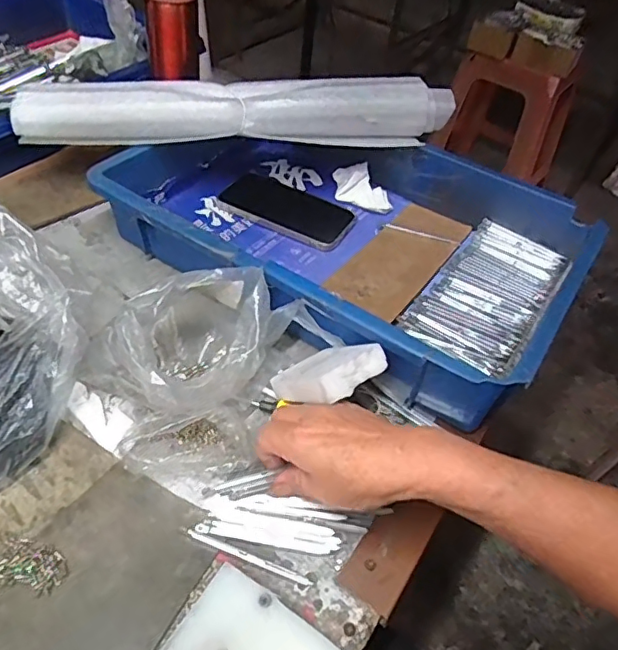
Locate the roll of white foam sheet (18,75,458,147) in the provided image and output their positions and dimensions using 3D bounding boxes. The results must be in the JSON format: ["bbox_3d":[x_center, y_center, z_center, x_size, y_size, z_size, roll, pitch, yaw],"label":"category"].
[{"bbox_3d":[-0.067,-0.220,0.574,0.438,0.051,0.054,-3,47,-11],"label":"roll of white foam sheet"}]

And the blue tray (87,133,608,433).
[{"bbox_3d":[0.034,-0.098,0.562,0.436,0.084,0.279,29,52,19],"label":"blue tray"}]

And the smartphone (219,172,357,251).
[{"bbox_3d":[-0.021,-0.132,0.621,0.142,0.012,0.081,26,51,17],"label":"smartphone"}]

